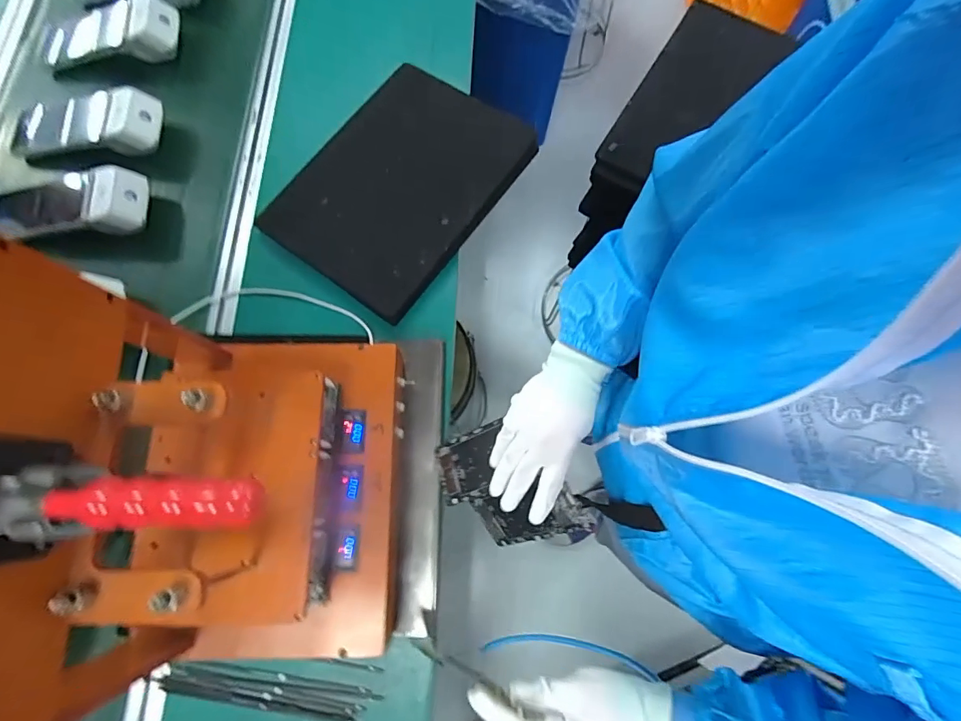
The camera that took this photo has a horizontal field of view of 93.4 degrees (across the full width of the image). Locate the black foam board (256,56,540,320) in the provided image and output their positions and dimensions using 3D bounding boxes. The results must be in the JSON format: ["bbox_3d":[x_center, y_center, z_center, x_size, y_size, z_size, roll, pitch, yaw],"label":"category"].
[{"bbox_3d":[-0.111,-0.258,0.640,0.262,0.037,0.354,31,78,7],"label":"black foam board"}]

